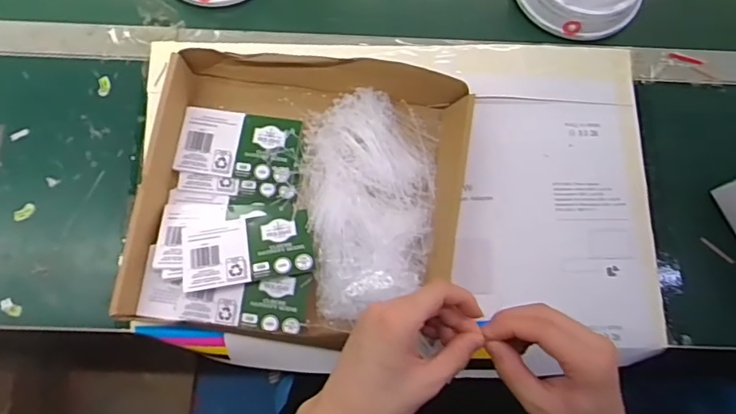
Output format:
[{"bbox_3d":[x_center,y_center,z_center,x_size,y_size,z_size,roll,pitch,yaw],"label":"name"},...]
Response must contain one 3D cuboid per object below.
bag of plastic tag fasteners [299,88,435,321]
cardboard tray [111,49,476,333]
[{"bbox_3d":[0.000,-0.009,0.537,0.131,0.024,0.227,-2,77,-2],"label":"bag of plastic tag fasteners"},{"bbox_3d":[-0.067,-0.015,0.539,0.314,0.058,0.276,5,77,0],"label":"cardboard tray"}]

